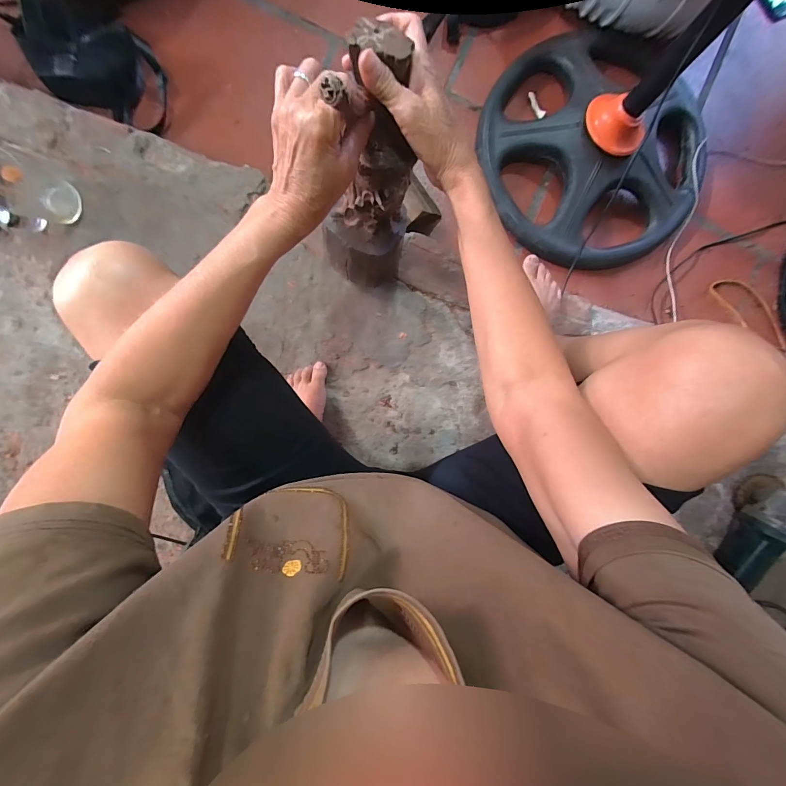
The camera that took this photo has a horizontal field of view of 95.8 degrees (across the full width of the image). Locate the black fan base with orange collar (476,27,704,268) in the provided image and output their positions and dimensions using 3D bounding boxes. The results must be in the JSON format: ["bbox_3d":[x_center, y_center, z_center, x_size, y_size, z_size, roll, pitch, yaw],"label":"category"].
[{"bbox_3d":[0.413,-0.482,0.680,0.426,0.121,0.445,-20,92,-5],"label":"black fan base with orange collar"}]

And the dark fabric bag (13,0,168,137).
[{"bbox_3d":[-0.557,-0.603,0.672,0.243,0.072,0.171,16,117,-19],"label":"dark fabric bag"}]

